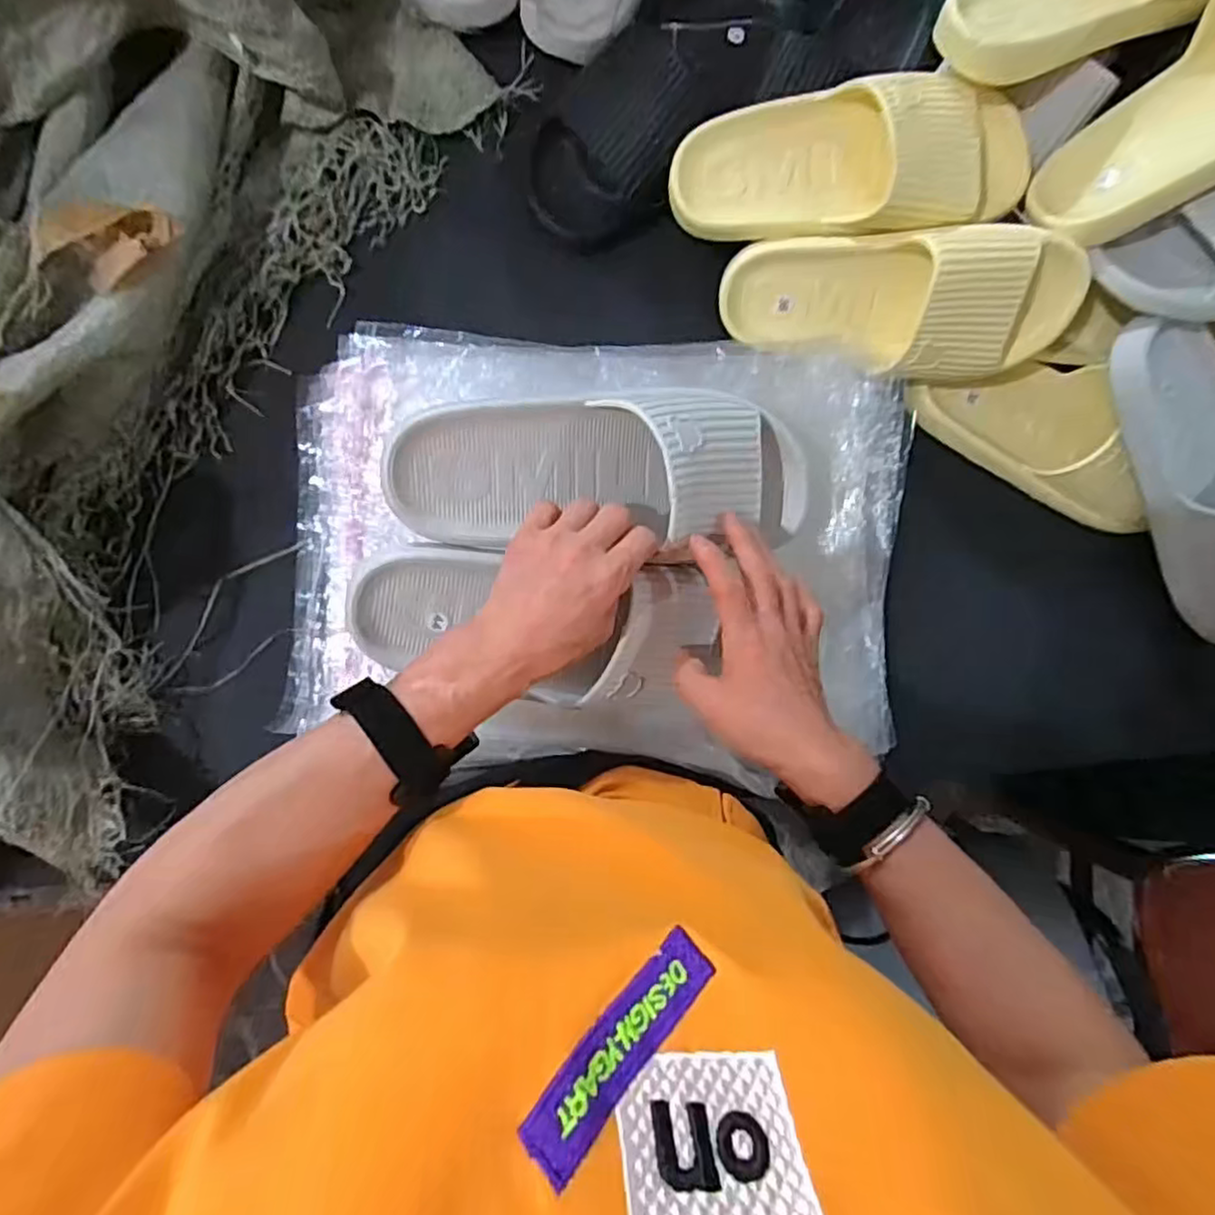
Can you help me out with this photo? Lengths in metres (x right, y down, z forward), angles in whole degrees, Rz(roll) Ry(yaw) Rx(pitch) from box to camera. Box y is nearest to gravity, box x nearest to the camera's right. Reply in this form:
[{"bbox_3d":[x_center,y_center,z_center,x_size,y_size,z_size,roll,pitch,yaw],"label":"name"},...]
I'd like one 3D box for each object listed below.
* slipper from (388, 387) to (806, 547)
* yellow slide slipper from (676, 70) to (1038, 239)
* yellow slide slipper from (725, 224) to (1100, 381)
[{"bbox_3d":[0.008,-0.080,0.418,0.272,0.074,0.096,-1,86,-10],"label":"slipper"},{"bbox_3d":[0.168,-0.310,0.468,0.245,0.062,0.092,1,86,10],"label":"yellow slide slipper"},{"bbox_3d":[0.210,-0.217,0.497,0.247,0.078,0.116,6,129,11],"label":"yellow slide slipper"}]

